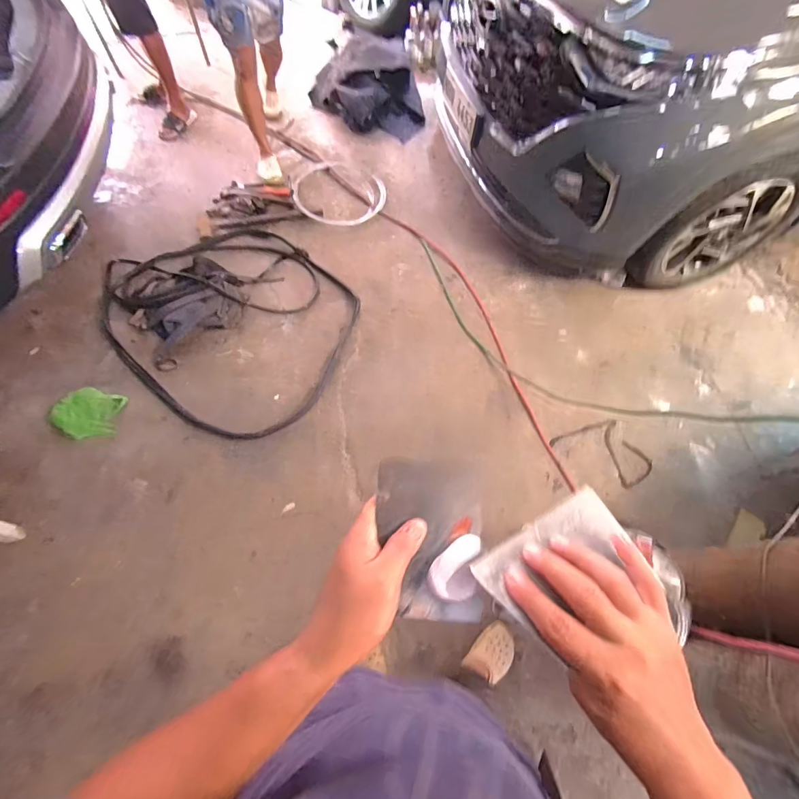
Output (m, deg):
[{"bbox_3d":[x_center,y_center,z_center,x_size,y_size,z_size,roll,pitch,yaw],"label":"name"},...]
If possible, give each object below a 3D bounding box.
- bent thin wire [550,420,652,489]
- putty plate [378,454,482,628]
[{"bbox_3d":[0.804,0.220,1.584,0.303,0.040,0.290,-26,67,-14],"label":"bent thin wire"},{"bbox_3d":[0.027,0.119,0.351,0.094,0.016,0.131,5,73,-11],"label":"putty plate"}]

